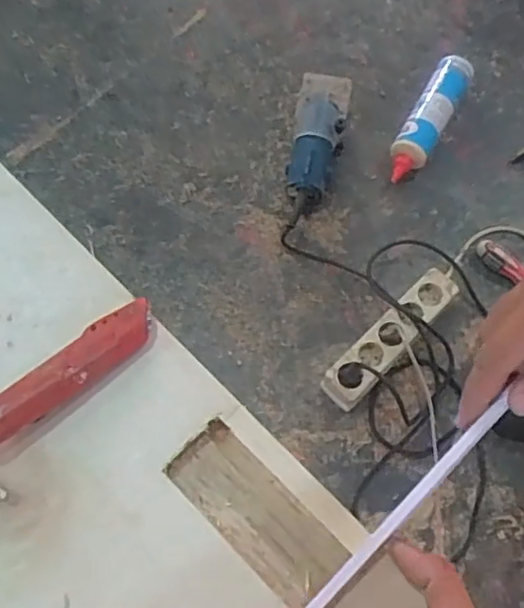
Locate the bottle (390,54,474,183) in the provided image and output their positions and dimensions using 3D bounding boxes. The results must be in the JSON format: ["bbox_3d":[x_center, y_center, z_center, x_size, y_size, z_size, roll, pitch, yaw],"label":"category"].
[{"bbox_3d":[0.293,-0.324,1.121,0.065,0.070,0.277,28,72,11],"label":"bottle"}]

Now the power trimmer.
[{"bbox_3d":[0.092,-0.264,1.081,0.091,0.086,0.244,8,70,4],"label":"power trimmer"}]

